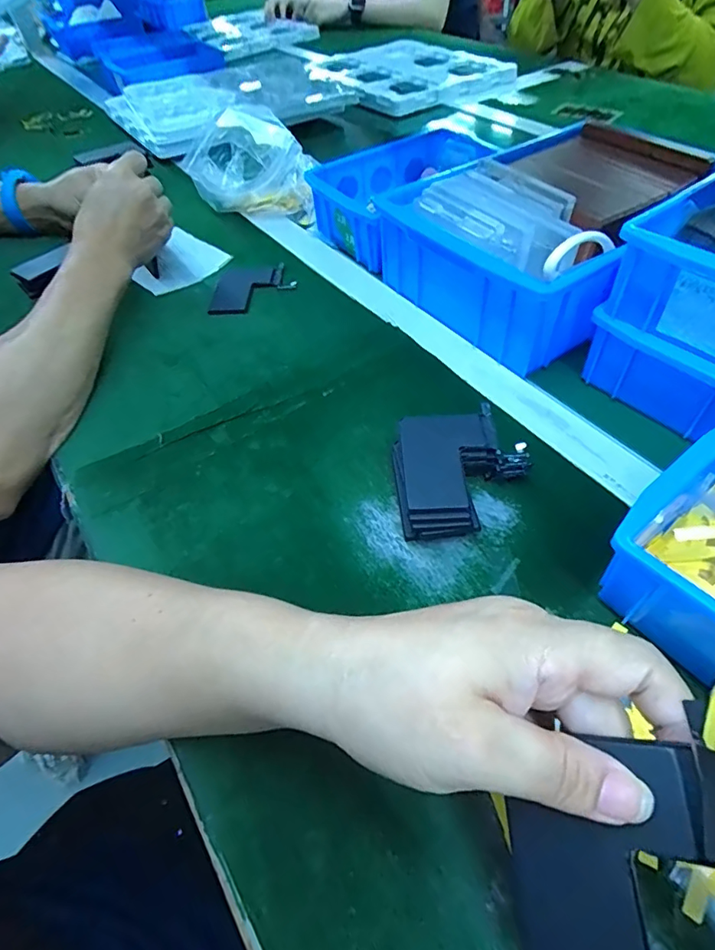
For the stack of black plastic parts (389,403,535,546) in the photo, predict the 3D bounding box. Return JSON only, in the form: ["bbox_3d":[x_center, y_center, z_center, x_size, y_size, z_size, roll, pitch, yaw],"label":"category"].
[{"bbox_3d":[0.066,-0.002,0.322,0.091,0.038,0.084,-11,51,-6],"label":"stack of black plastic parts"}]

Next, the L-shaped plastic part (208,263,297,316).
[{"bbox_3d":[-0.105,-0.187,0.501,0.079,0.005,0.082,-4,52,1],"label":"L-shaped plastic part"}]

